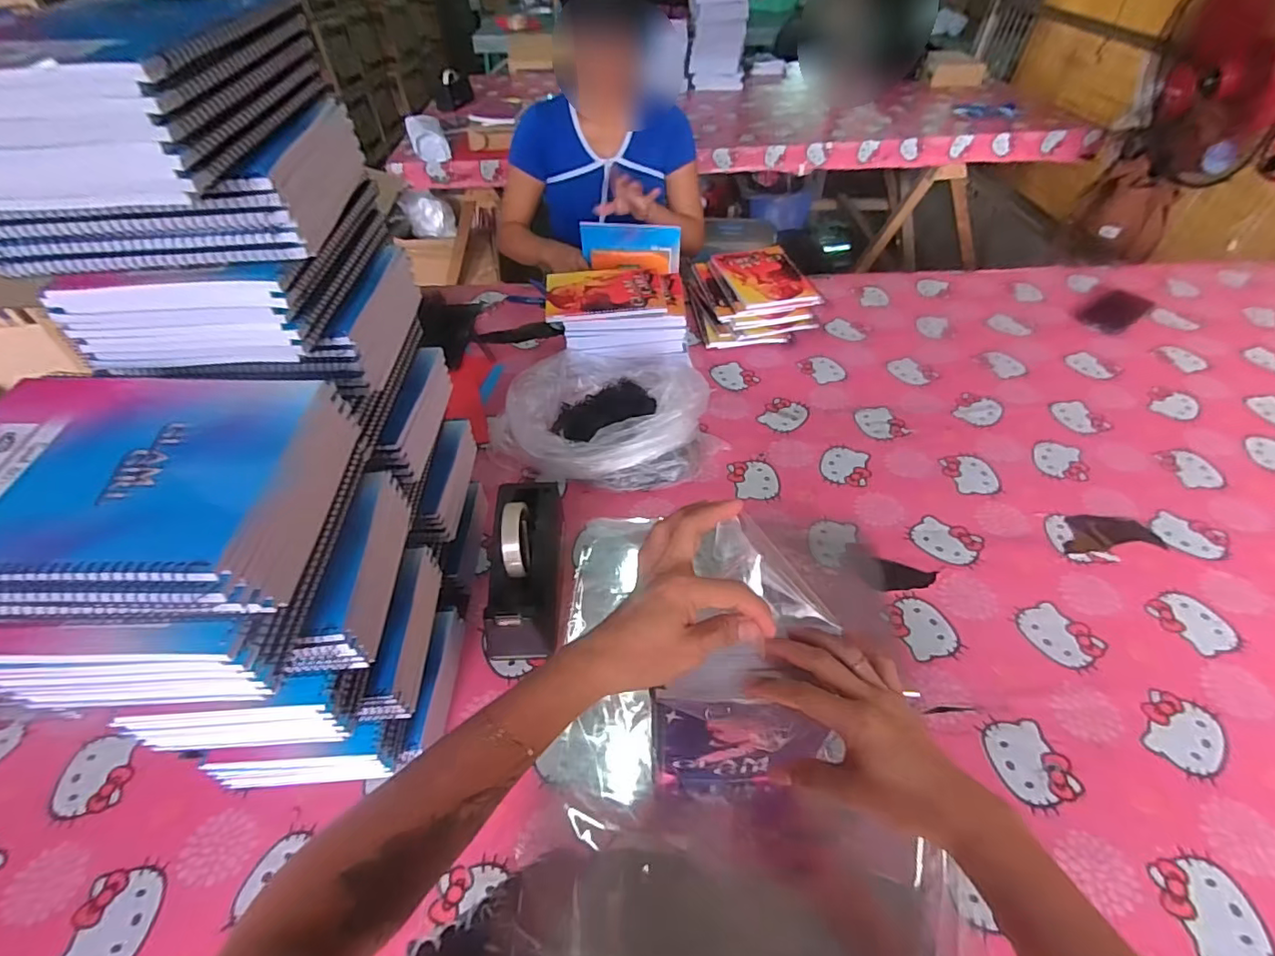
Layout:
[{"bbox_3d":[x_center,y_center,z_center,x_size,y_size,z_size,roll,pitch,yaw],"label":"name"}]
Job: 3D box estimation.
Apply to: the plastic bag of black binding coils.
[{"bbox_3d":[-0.055,-0.101,0.851,0.335,0.116,0.265,-14,48,-10],"label":"plastic bag of black binding coils"}]

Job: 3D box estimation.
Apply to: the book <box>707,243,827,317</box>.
[{"bbox_3d":[0.237,-0.389,1.066,0.164,0.016,0.221,-11,49,-6],"label":"book"}]

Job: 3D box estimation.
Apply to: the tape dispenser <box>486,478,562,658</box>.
[{"bbox_3d":[-0.136,0.098,0.651,0.079,0.102,0.206,-4,47,-1],"label":"tape dispenser"}]

